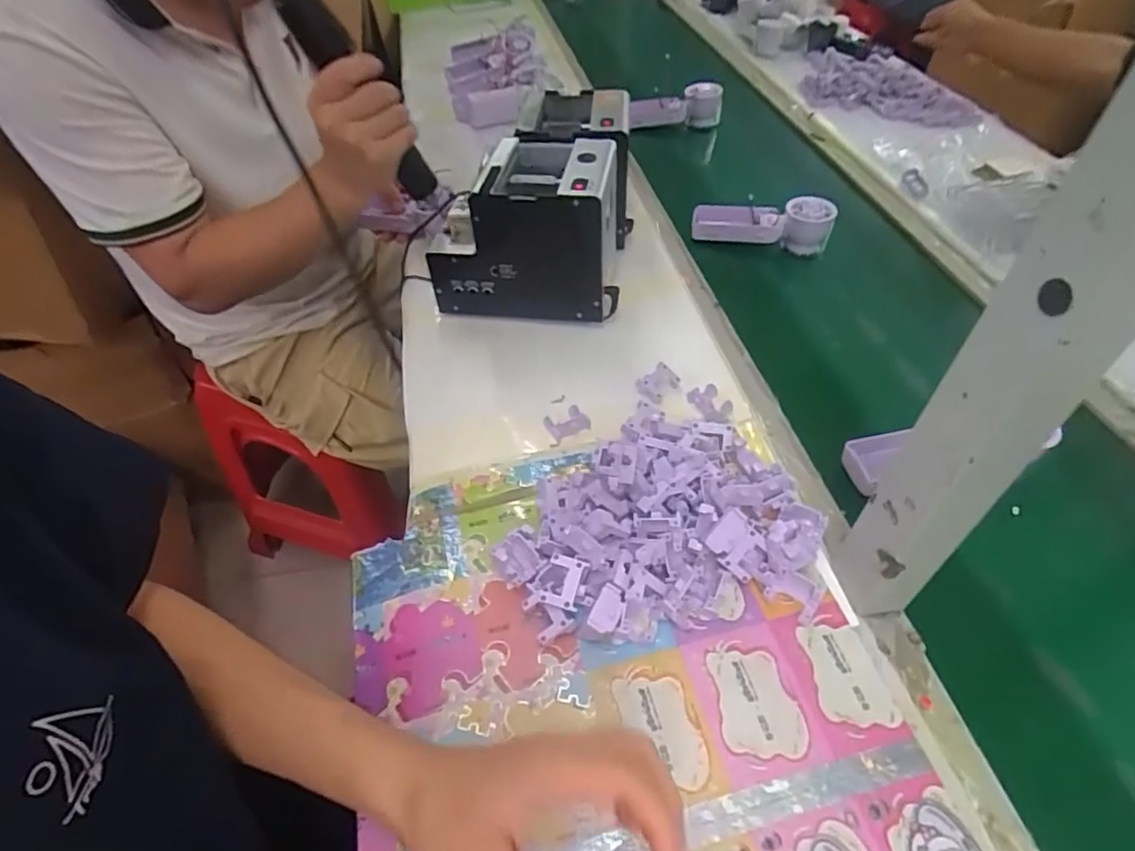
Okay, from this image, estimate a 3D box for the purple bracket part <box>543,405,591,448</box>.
[{"bbox_3d":[-0.003,-0.004,0.565,0.041,0.011,0.029,-24,52,-20],"label":"purple bracket part"}]

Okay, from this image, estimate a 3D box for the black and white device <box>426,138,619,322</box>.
[{"bbox_3d":[-0.042,-0.219,0.681,0.198,0.145,0.144,6,48,5],"label":"black and white device"}]

